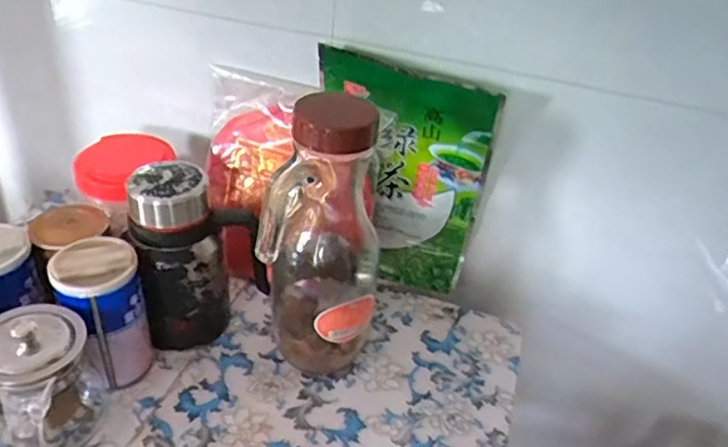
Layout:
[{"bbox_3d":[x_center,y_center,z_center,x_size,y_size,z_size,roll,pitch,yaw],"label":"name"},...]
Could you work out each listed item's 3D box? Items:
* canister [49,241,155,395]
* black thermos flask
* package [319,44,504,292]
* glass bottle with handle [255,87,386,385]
[{"bbox_3d":[-0.221,0.080,0.527,0.064,0.126,0.065,-17,42,-29],"label":"canister"},{"bbox_3d":[-0.160,0.033,0.563,0.091,0.166,0.073,-6,38,-17],"label":"black thermos flask"},{"bbox_3d":[0.032,-0.044,0.624,0.167,0.248,0.034,15,41,11],"label":"package"},{"bbox_3d":[-0.030,0.011,0.529,0.086,0.258,0.124,9,36,3],"label":"glass bottle with handle"}]

